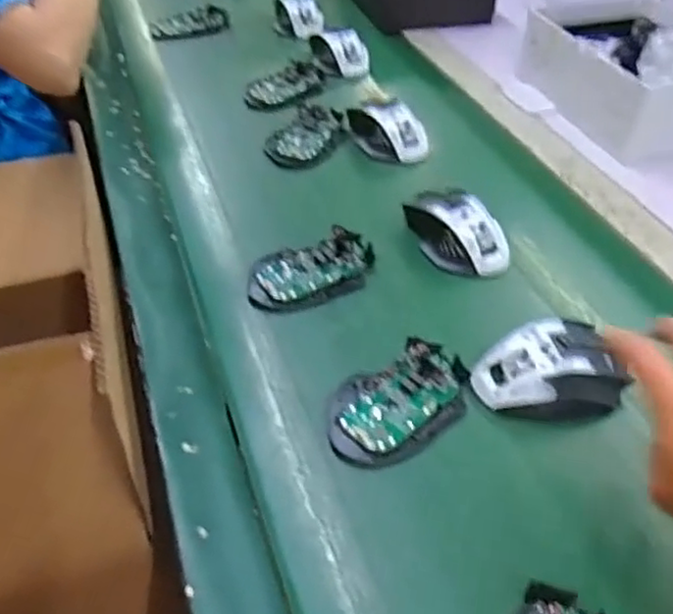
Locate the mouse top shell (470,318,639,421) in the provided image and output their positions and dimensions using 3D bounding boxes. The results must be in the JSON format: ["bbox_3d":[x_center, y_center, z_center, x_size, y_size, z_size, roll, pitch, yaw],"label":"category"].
[{"bbox_3d":[0.151,0.047,0.488,0.094,0.036,0.068,-8,44,-11],"label":"mouse top shell"}]

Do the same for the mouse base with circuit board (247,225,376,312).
[{"bbox_3d":[-0.022,-0.033,0.585,0.116,0.017,0.064,-16,46,-19],"label":"mouse base with circuit board"}]

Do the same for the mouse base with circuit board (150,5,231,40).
[{"bbox_3d":[-0.216,-0.413,0.980,0.120,0.017,0.052,-25,50,-26],"label":"mouse base with circuit board"}]

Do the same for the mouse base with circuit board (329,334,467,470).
[{"bbox_3d":[0.045,0.066,0.478,0.116,0.018,0.070,-27,50,-27],"label":"mouse base with circuit board"}]

